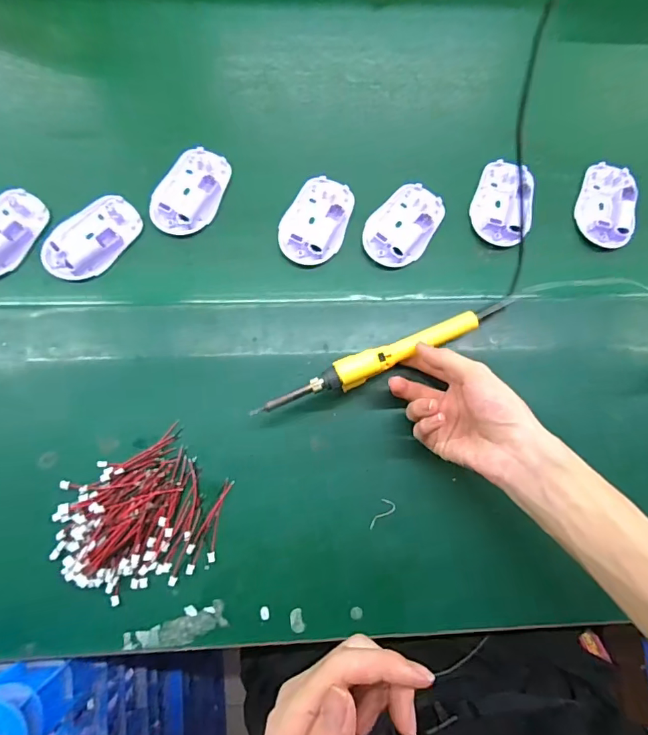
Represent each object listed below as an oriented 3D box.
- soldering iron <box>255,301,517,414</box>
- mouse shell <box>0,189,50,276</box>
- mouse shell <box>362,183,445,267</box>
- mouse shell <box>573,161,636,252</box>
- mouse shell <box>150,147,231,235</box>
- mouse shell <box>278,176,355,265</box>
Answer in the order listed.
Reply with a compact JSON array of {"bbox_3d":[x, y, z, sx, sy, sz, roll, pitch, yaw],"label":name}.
[{"bbox_3d":[0.059,-0.010,0.404,0.245,0.028,0.024,-23,84,-14],"label":"soldering iron"},{"bbox_3d":[-0.305,-0.126,0.434,0.056,0.012,0.095,29,81,2],"label":"mouse shell"},{"bbox_3d":[0.081,-0.144,0.463,0.061,0.015,0.093,37,81,4],"label":"mouse shell"},{"bbox_3d":[0.292,-0.169,0.476,0.052,0.014,0.089,7,80,-1],"label":"mouse shell"},{"bbox_3d":[-0.133,-0.176,0.454,0.062,0.016,0.093,18,80,0],"label":"mouse shell"},{"bbox_3d":[-0.007,-0.147,0.458,0.061,0.015,0.091,28,81,2],"label":"mouse shell"}]

